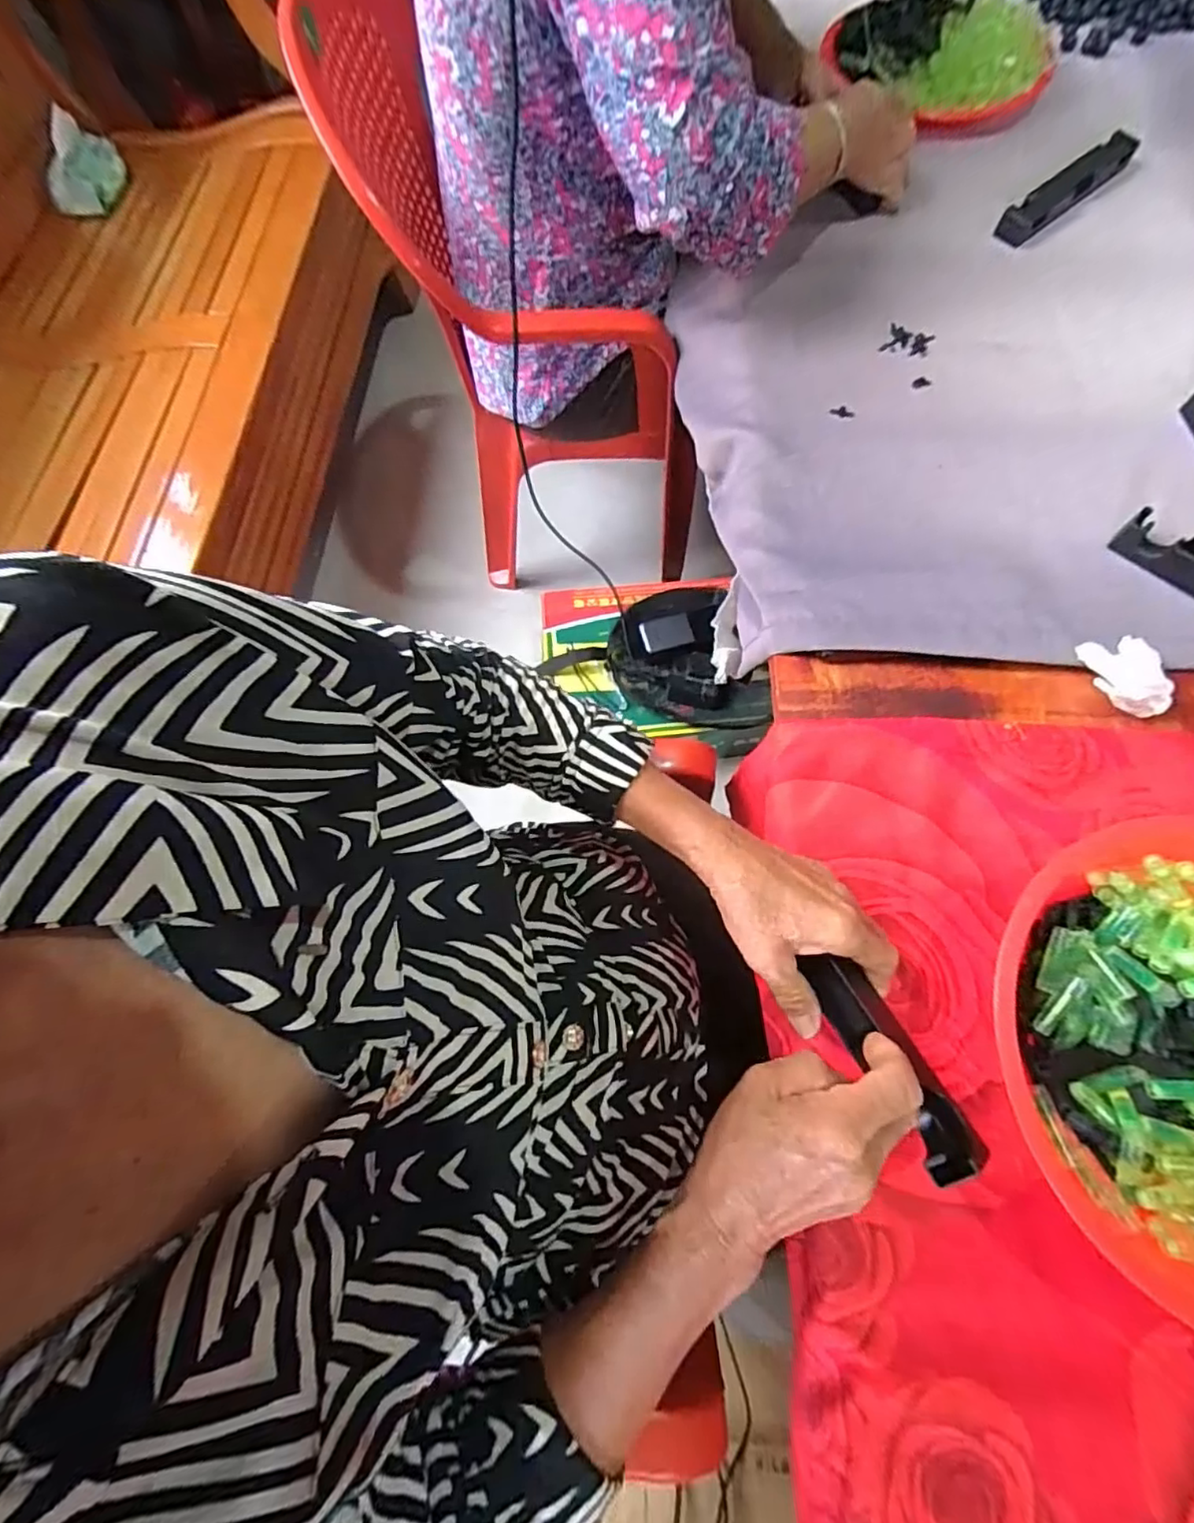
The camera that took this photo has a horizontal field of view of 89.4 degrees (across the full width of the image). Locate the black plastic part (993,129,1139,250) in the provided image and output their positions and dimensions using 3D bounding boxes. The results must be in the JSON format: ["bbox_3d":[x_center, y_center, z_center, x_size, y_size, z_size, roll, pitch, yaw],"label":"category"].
[{"bbox_3d":[0.503,-0.609,0.637,0.209,0.018,0.039,-39,74,-11],"label":"black plastic part"}]

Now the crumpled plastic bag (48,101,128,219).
[{"bbox_3d":[-0.944,-1.106,1.106,0.050,0.115,0.171,13,72,6],"label":"crumpled plastic bag"}]

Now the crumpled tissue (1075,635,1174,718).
[{"bbox_3d":[0.386,-0.063,0.442,0.053,0.029,0.051,3,71,3],"label":"crumpled tissue"}]

